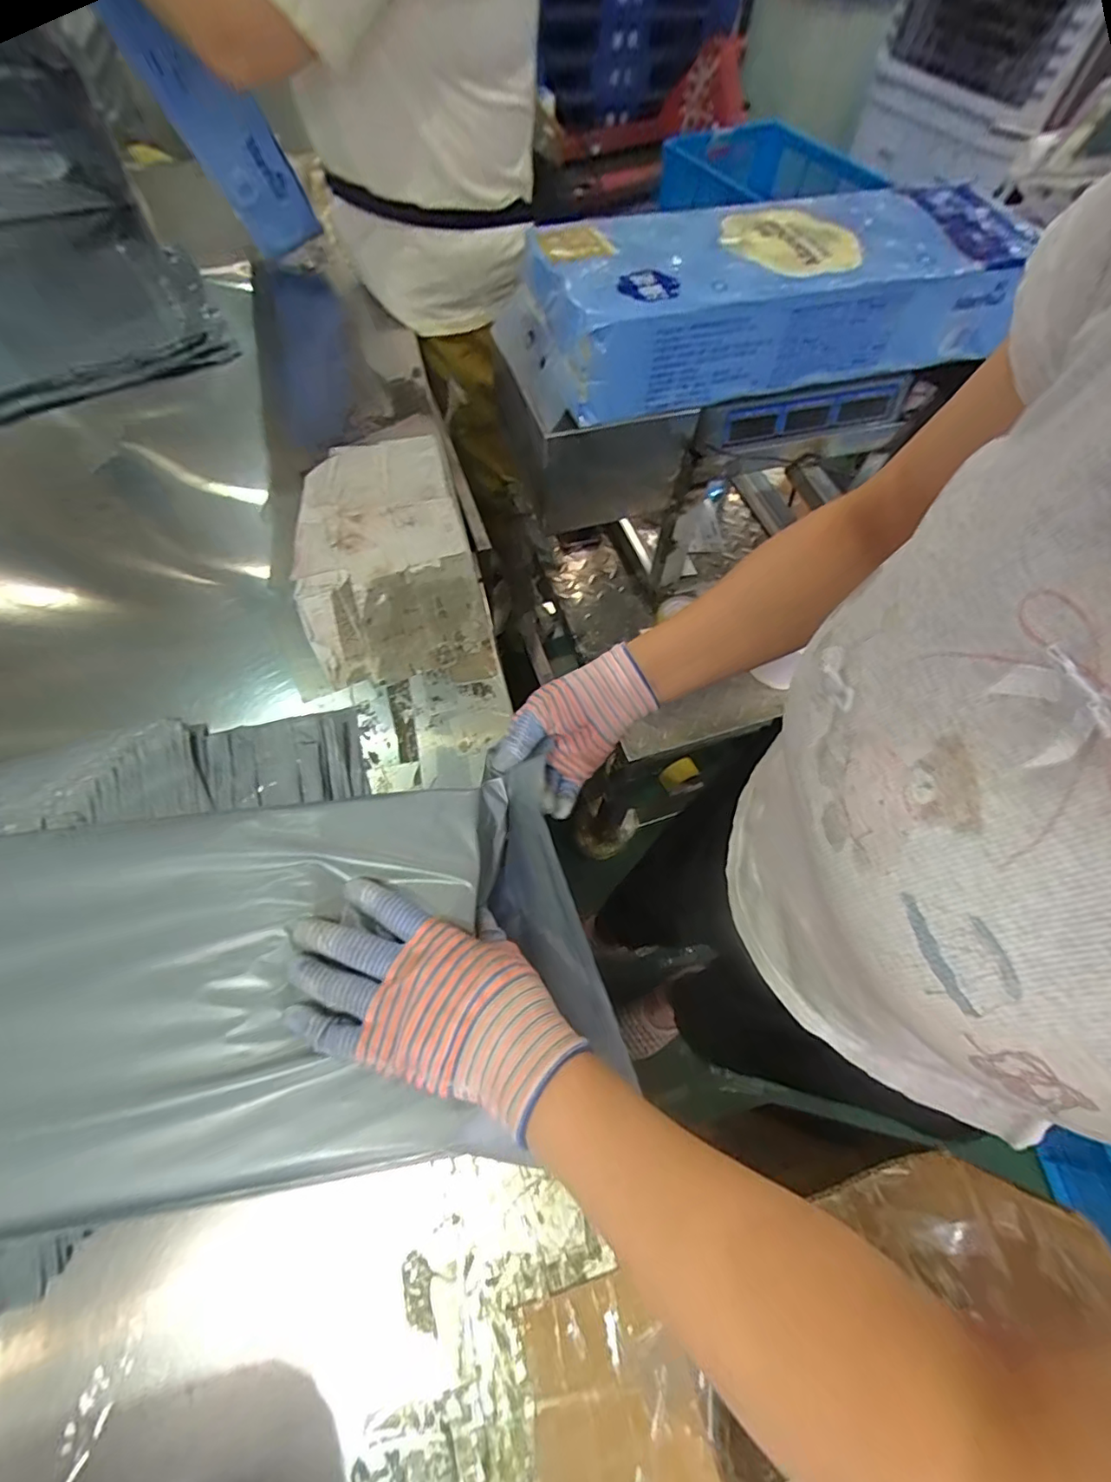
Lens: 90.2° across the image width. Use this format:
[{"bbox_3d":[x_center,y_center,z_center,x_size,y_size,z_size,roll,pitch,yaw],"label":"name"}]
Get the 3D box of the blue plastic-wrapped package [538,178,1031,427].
[{"bbox_3d":[0.264,-0.550,0.673,0.596,0.105,0.226,-16,64,-11],"label":"blue plastic-wrapped package"}]

